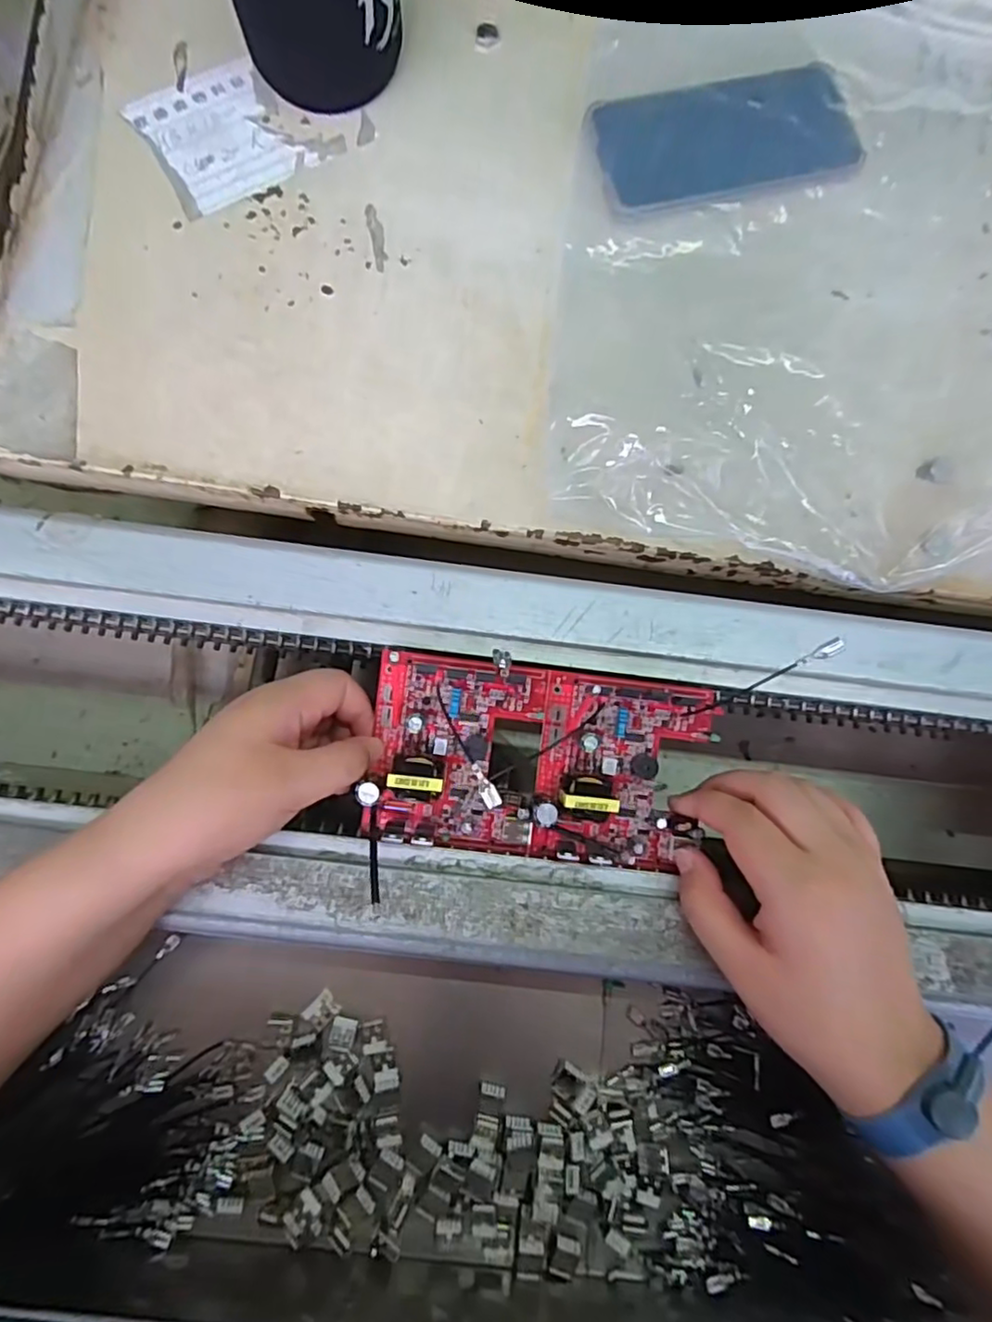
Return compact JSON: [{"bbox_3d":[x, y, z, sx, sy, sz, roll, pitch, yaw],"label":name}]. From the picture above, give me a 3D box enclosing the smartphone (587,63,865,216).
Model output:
[{"bbox_3d":[0.142,-0.321,0.383,0.161,0.011,0.077,-16,86,-4],"label":"smartphone"}]

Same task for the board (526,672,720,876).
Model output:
[{"bbox_3d":[0.064,0.056,0.312,0.083,0.024,0.094,7,84,-2],"label":"board"}]

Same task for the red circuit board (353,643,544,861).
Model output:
[{"bbox_3d":[-0.020,0.045,0.309,0.083,0.023,0.093,7,84,-2],"label":"red circuit board"}]

